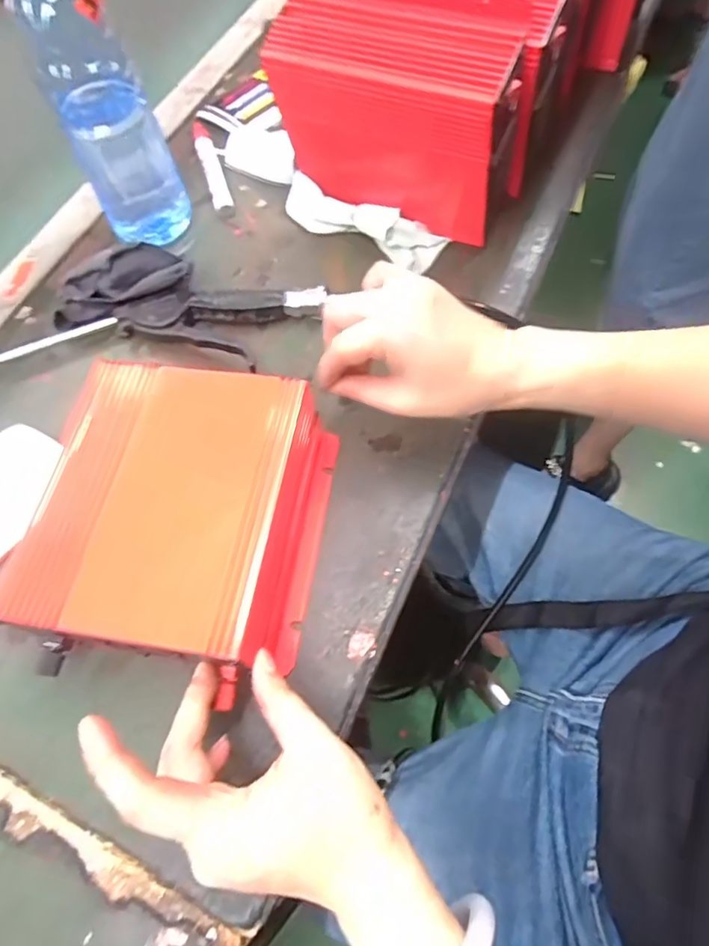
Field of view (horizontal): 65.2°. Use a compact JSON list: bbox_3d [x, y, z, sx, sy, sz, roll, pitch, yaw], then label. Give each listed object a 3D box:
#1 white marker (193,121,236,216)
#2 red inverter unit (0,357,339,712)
[{"bbox_3d":[-0.139,-0.299,0.538,0.018,0.013,0.138,-17,64,-5],"label":"white marker"},{"bbox_3d":[-0.105,0.027,0.341,0.157,0.065,0.176,7,65,7],"label":"red inverter unit"}]

